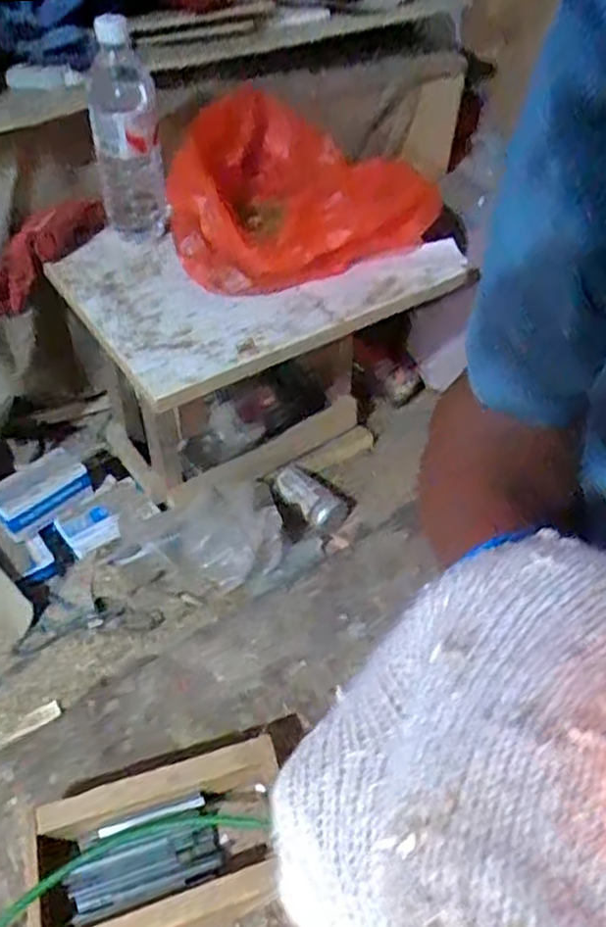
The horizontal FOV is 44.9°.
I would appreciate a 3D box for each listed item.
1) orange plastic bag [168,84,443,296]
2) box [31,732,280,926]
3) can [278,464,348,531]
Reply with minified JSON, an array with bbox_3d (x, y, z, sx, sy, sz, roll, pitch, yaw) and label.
[{"bbox_3d":[-0.011,-0.328,0.841,0.250,0.113,0.291,1,47,-1],"label":"orange plastic bag"},{"bbox_3d":[-0.125,0.362,0.679,0.230,0.066,0.139,-14,49,-15],"label":"box"},{"bbox_3d":[0.009,0.048,1.001,0.063,0.045,0.102,-34,57,-30],"label":"can"}]

